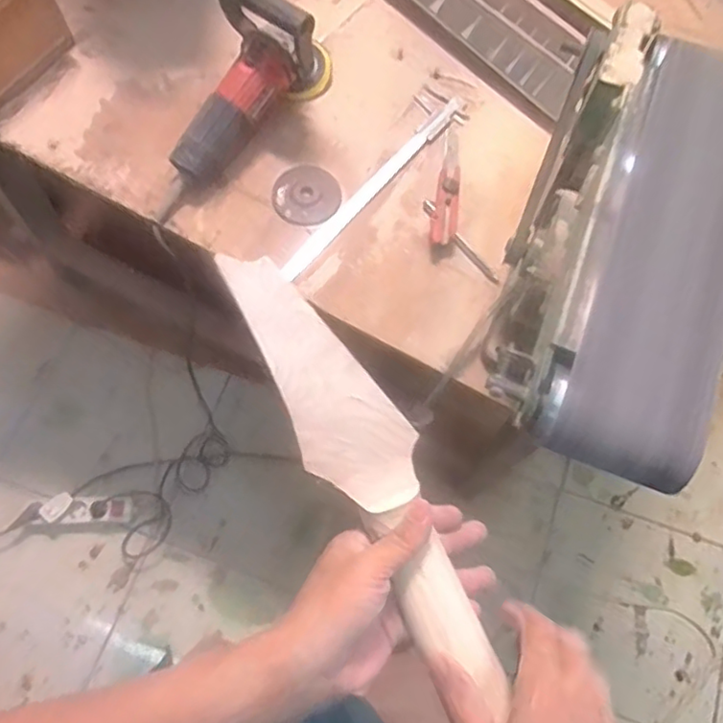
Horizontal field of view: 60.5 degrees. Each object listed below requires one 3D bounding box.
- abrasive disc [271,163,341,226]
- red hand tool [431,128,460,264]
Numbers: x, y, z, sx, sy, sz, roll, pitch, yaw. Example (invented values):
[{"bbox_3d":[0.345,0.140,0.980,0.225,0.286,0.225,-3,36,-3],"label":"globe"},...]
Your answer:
[{"bbox_3d":[-0.072,-0.217,0.801,0.084,0.004,0.089,0,71,-1],"label":"abrasive disc"},{"bbox_3d":[0.114,-0.223,0.808,0.032,0.019,0.200,9,71,2],"label":"red hand tool"}]

